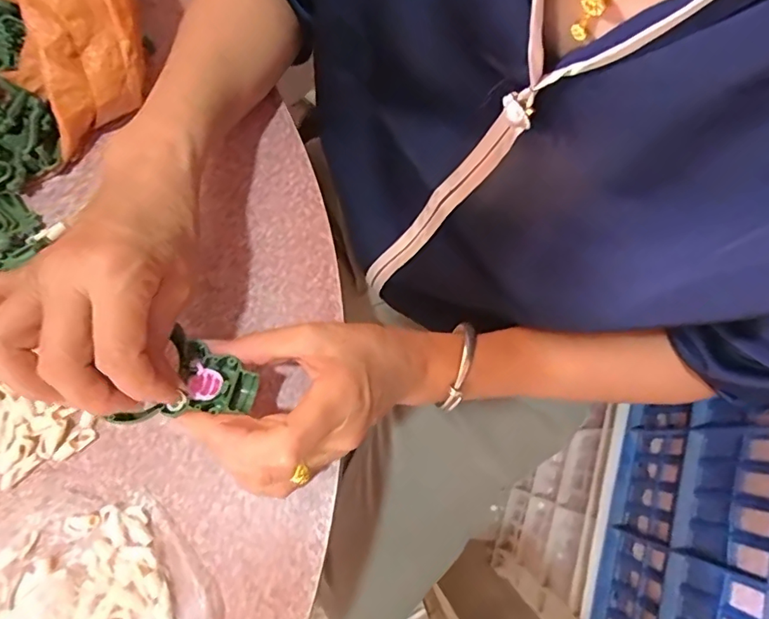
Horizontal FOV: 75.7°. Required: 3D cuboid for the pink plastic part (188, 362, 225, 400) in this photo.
[{"bbox_3d":[-0.099,0.041,0.272,0.018,0.006,0.017,23,78,5],"label":"pink plastic part"}]

